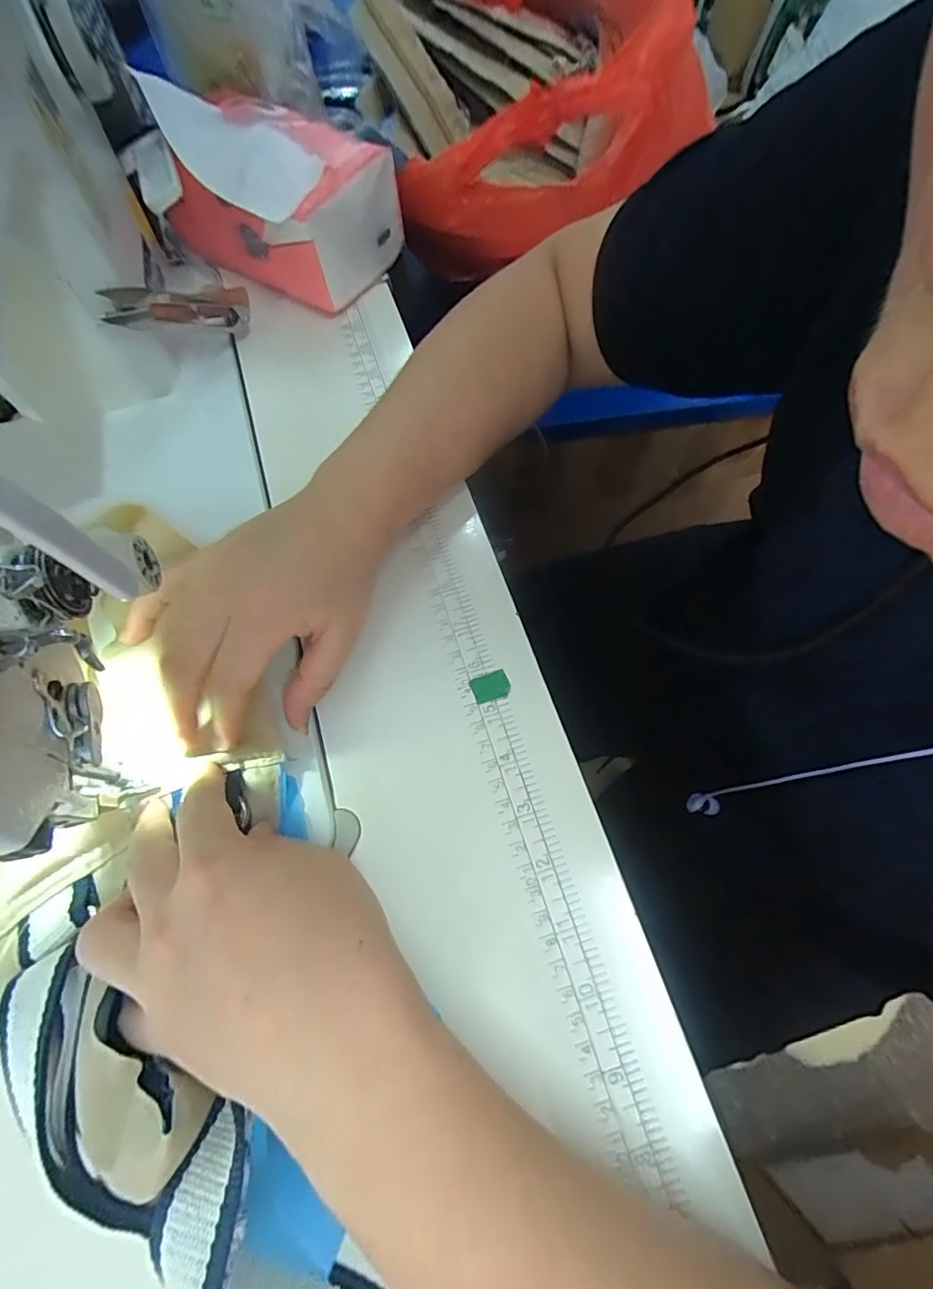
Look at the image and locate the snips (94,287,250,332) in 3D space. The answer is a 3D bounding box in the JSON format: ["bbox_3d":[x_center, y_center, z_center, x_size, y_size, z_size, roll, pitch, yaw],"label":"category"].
[{"bbox_3d":[-0.177,-0.211,0.319,0.013,0.021,0.100,31,41,10],"label":"snips"}]

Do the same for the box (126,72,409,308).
[{"bbox_3d":[-0.131,-0.304,0.347,0.143,0.088,0.083,35,70,12],"label":"box"}]

